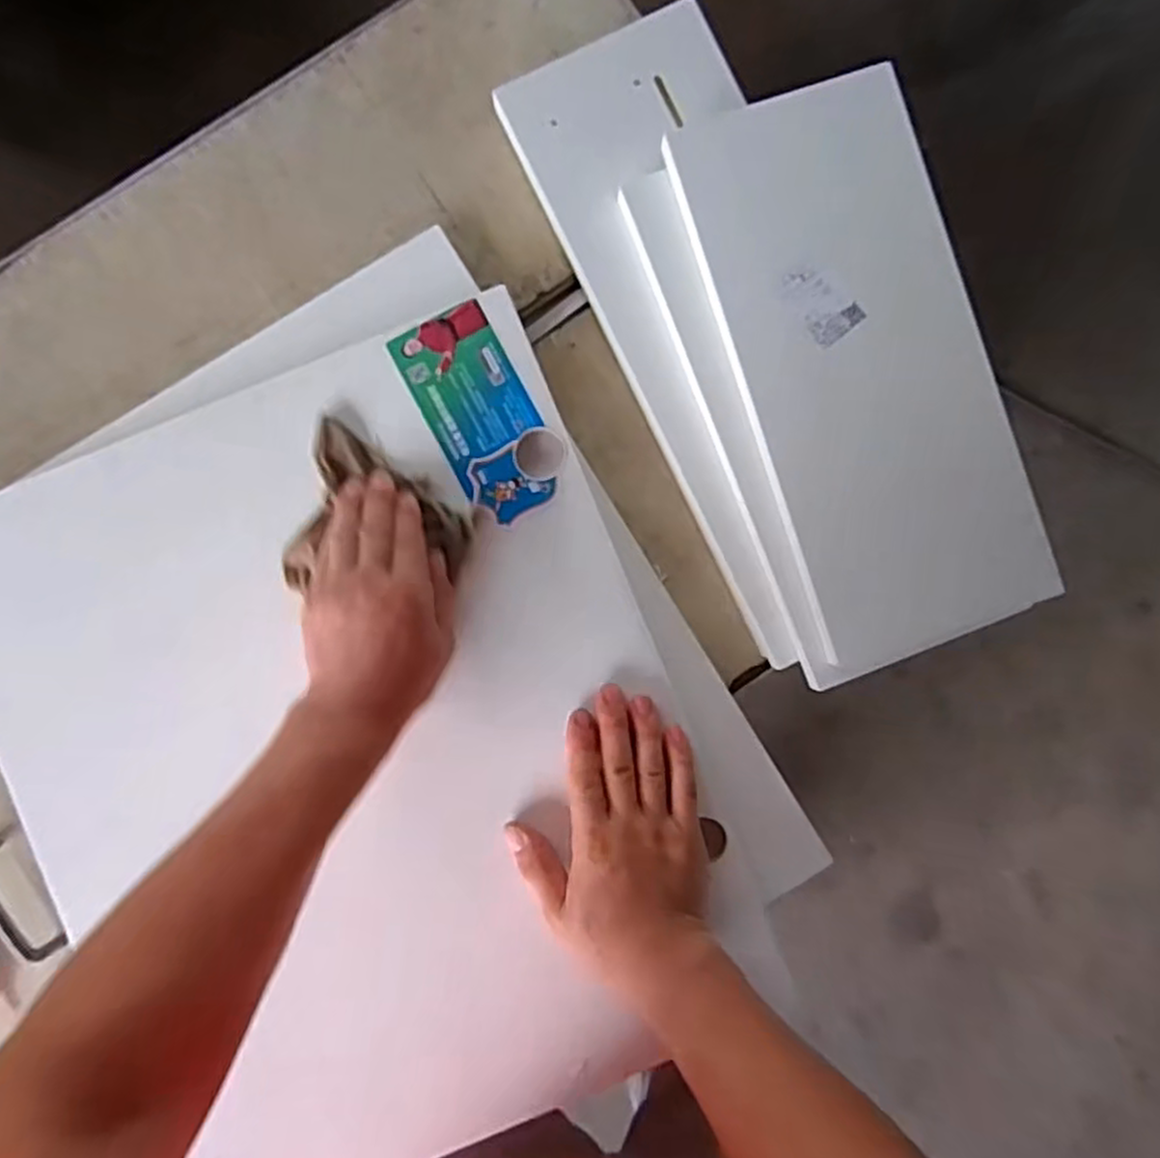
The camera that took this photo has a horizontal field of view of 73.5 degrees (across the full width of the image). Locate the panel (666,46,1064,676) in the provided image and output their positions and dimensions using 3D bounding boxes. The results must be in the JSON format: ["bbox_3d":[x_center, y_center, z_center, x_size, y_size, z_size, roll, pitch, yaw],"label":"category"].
[{"bbox_3d":[0.184,-0.136,0.511,0.162,0.024,0.374,-15,90,-1],"label":"panel"}]

